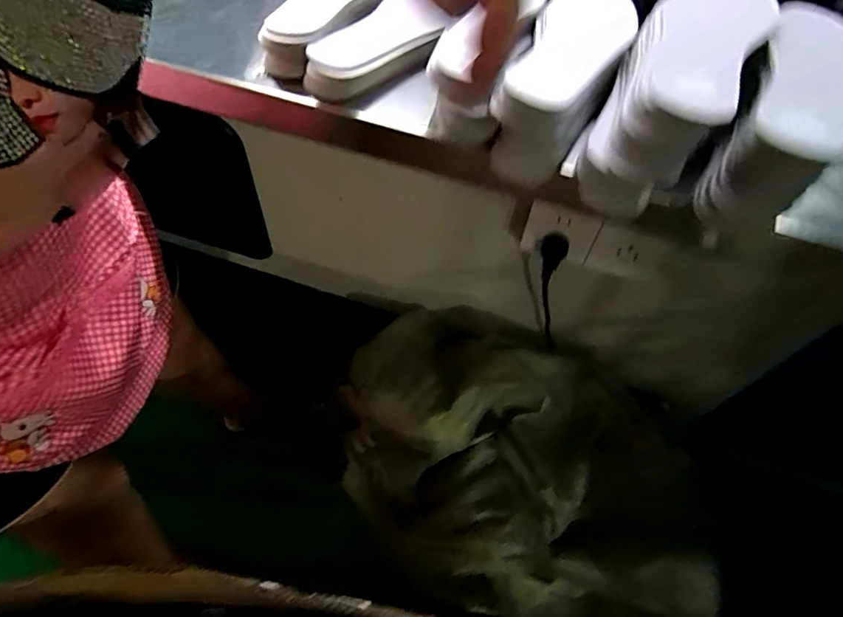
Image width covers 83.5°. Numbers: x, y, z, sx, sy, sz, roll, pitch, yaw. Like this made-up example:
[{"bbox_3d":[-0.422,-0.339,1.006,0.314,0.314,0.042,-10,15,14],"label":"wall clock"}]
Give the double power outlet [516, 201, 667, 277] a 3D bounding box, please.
[{"bbox_3d":[0.213,-0.082,0.598,0.168,0.093,0.021,15,55,5],"label":"double power outlet"}]

